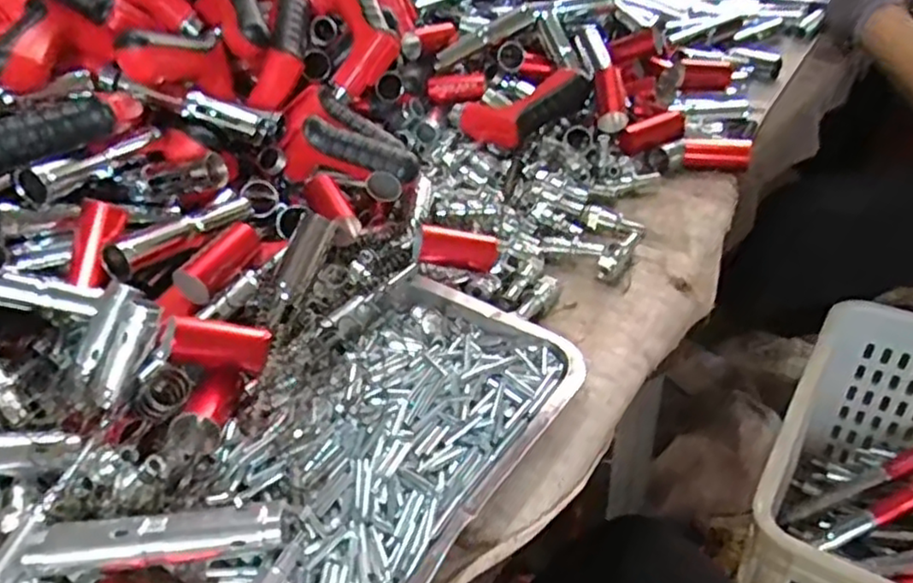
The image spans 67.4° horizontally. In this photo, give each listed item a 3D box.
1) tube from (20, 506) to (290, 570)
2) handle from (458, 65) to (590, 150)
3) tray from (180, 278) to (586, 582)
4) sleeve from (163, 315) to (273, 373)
[{"bbox_3d":[-0.155,0.131,0.359,0.129,0.023,0.020,-7,39,-1],"label":"tube"},{"bbox_3d":[0.069,-0.192,0.712,0.126,0.051,0.069,-20,41,-17],"label":"handle"},{"bbox_3d":[-0.040,0.091,0.424,0.160,0.039,0.257,19,45,28],"label":"tray"},{"bbox_3d":[-0.153,0.032,0.438,0.062,0.028,0.027,14,28,-31],"label":"sleeve"}]

